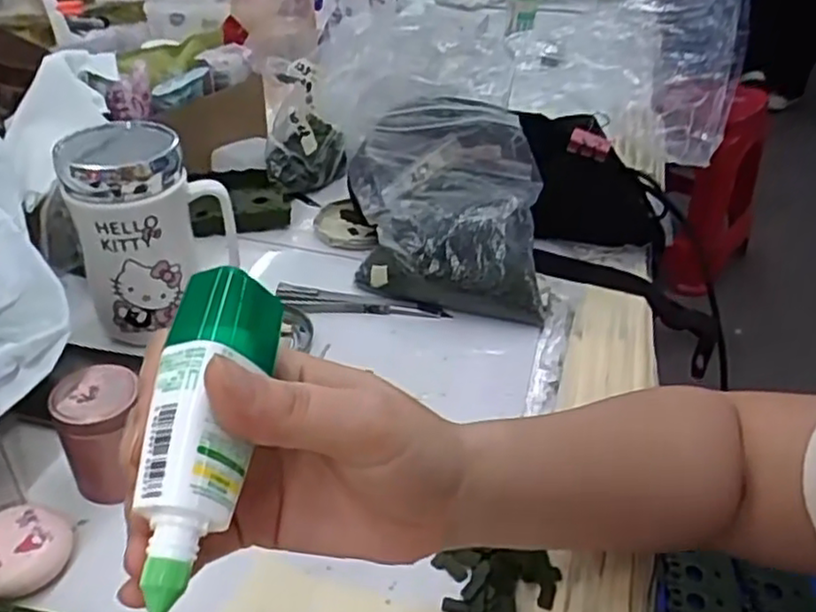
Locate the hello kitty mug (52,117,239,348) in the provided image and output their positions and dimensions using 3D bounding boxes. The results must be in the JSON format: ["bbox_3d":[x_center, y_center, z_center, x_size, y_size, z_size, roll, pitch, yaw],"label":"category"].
[{"bbox_3d":[-0.170,-0.046,0.480,0.092,0.137,0.075,3,36,0],"label":"hello kitty mug"}]

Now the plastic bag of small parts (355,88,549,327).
[{"bbox_3d":[0.028,-0.080,0.550,0.149,0.127,0.136,3,36,0],"label":"plastic bag of small parts"}]

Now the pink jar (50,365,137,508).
[{"bbox_3d":[-0.166,0.071,0.390,0.042,0.065,0.042,-3,36,-8],"label":"pink jar"}]

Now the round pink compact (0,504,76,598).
[{"bbox_3d":[-0.193,0.122,0.354,0.048,0.023,0.042,-20,42,-28],"label":"round pink compact"}]

